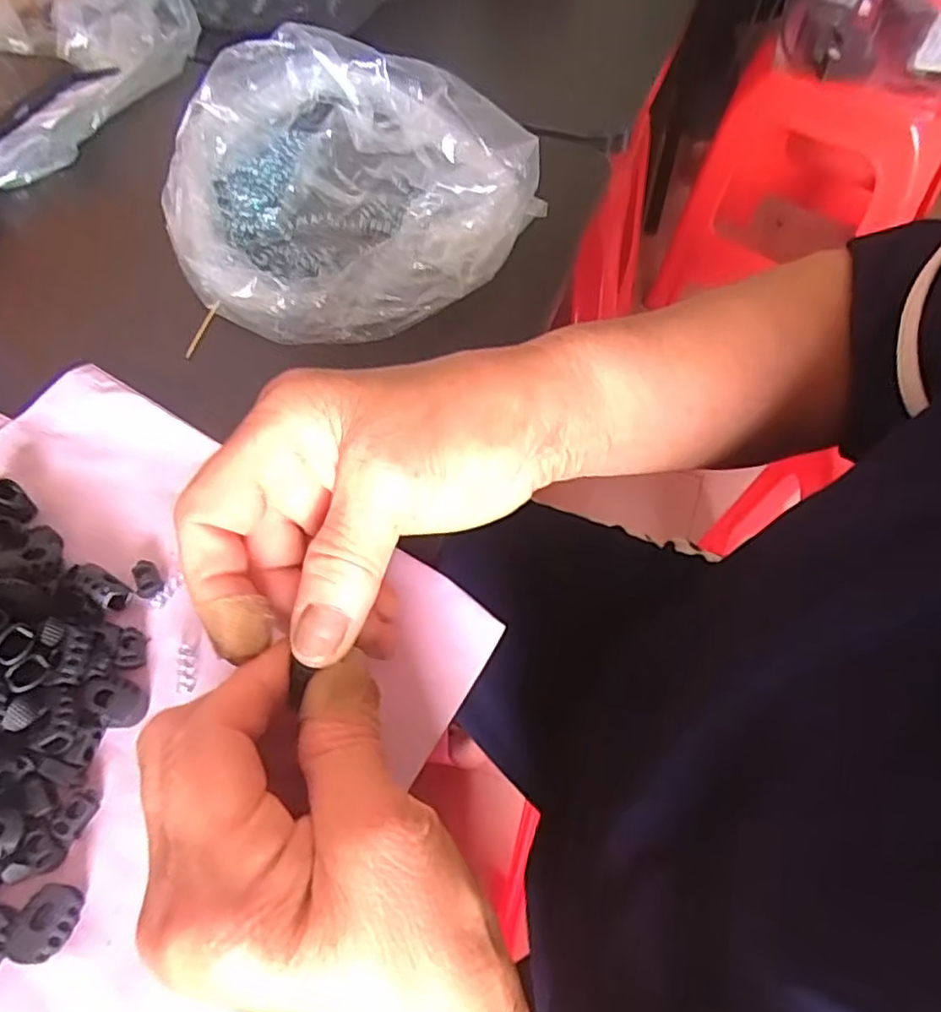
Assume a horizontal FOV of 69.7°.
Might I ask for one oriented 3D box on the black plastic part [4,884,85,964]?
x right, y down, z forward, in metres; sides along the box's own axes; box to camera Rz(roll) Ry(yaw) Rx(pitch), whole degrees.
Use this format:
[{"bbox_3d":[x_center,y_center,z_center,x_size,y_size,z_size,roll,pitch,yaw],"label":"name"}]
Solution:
[{"bbox_3d":[-0.132,0.130,0.210,0.016,0.006,0.020,12,59,8],"label":"black plastic part"}]

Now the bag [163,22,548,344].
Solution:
[{"bbox_3d":[-0.068,-0.170,0.364,0.177,0.067,0.172,23,61,14],"label":"bag"}]

